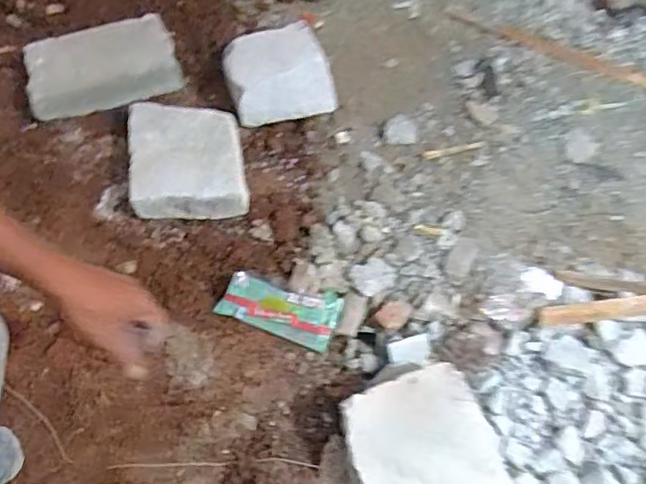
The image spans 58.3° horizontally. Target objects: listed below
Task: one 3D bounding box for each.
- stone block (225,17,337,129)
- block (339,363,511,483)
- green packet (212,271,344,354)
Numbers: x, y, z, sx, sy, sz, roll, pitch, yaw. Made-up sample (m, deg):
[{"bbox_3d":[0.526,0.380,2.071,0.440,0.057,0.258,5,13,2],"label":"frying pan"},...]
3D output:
[{"bbox_3d":[-0.099,-0.352,1.220,0.210,0.119,0.232,-11,60,-5],"label":"stone block"},{"bbox_3d":[0.129,0.297,0.812,0.212,0.100,0.217,-12,60,-5],"label":"block"},{"bbox_3d":[-0.073,0.106,0.981,0.198,0.031,0.095,18,62,12],"label":"green packet"}]

